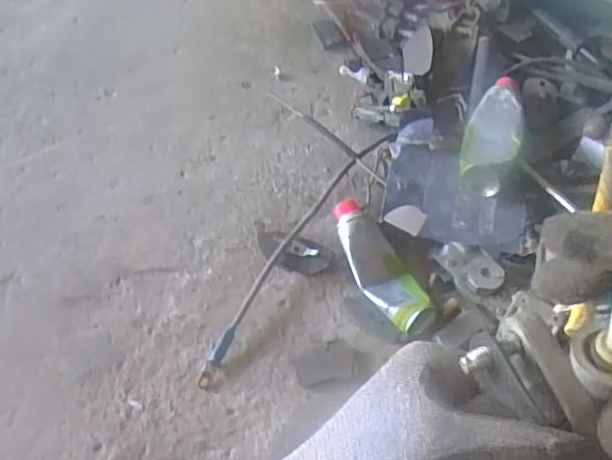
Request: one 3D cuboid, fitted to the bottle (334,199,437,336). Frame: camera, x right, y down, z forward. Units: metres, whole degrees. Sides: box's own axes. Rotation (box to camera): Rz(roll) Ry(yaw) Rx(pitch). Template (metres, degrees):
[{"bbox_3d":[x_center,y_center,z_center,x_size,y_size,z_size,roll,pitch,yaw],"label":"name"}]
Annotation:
[{"bbox_3d":[0.097,0.052,0.883,0.071,0.043,0.209,-23,63,-11],"label":"bottle"}]

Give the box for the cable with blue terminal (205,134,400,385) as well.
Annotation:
[{"bbox_3d":[-0.012,0.022,0.900,0.055,0.046,0.447,31,63,15],"label":"cable with blue terminal"}]

